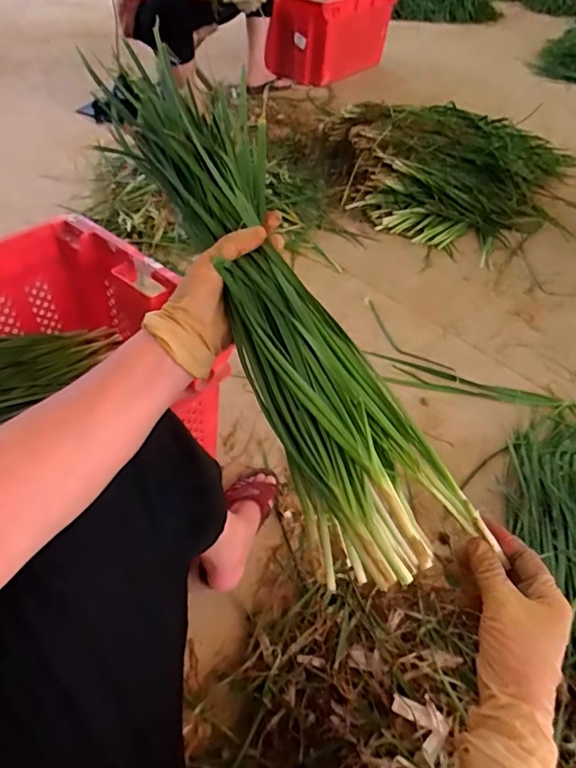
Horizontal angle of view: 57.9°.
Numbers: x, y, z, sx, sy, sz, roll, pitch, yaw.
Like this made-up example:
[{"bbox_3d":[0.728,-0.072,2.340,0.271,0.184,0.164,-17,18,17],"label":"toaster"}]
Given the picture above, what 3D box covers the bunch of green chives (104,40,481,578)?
[{"bbox_3d":[-0.008,-0.072,0.422,0.109,0.066,0.458,-21,72,-20],"label":"bunch of green chives"}]

